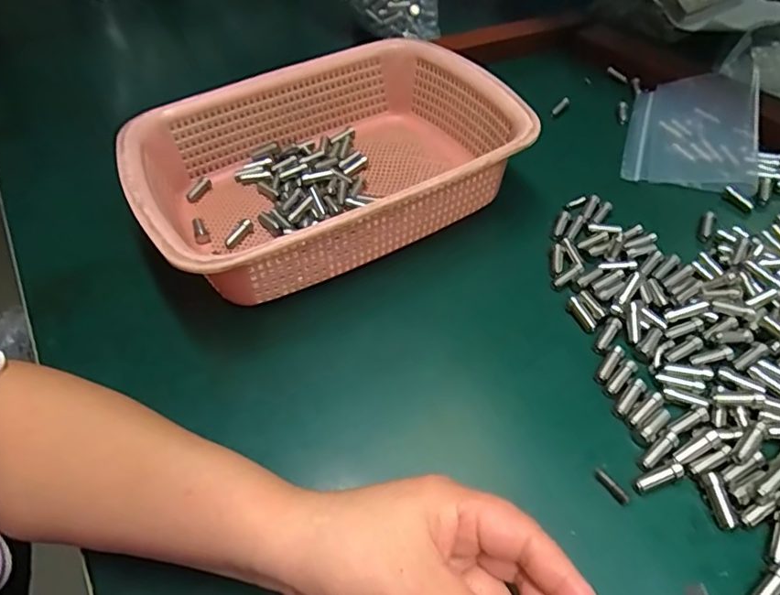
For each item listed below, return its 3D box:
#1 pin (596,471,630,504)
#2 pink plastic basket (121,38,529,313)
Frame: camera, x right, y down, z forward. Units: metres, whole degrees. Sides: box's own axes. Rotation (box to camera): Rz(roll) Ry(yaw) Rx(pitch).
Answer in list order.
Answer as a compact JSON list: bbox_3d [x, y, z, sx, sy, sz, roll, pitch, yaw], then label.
[{"bbox_3d":[0.121,0.102,0.292,0.006,0.005,0.021,-31,52,-23],"label":"pin"},{"bbox_3d":[-0.053,-0.110,0.437,0.282,0.076,0.210,-26,51,-19],"label":"pink plastic basket"}]

